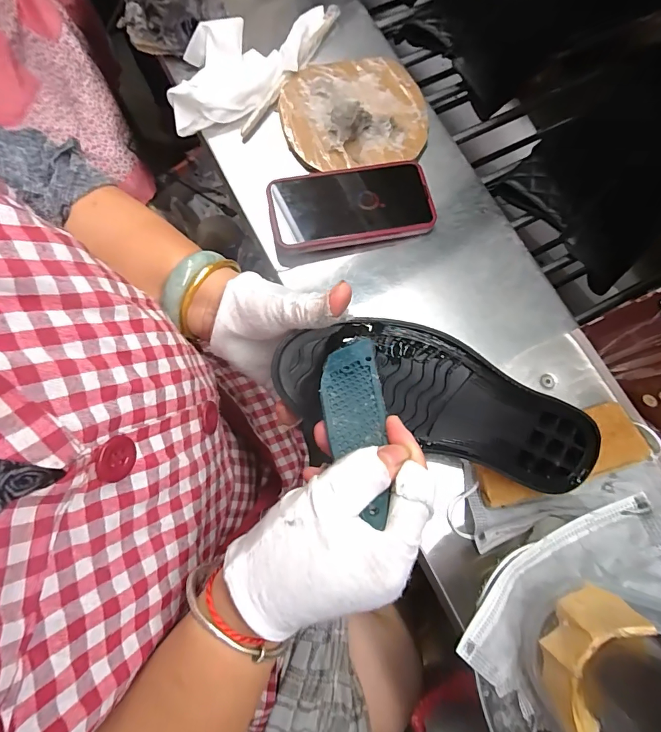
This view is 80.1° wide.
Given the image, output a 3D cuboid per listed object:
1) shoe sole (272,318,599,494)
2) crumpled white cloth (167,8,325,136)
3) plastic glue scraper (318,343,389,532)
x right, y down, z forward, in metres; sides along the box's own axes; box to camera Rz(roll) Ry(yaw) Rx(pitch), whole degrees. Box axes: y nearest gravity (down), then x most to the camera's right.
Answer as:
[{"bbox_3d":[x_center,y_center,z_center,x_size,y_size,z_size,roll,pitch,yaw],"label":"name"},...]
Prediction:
[{"bbox_3d":[0.086,0.028,0.277,0.246,0.030,0.077,21,78,-11],"label":"shoe sole"},{"bbox_3d":[-0.090,-0.336,0.422,0.093,0.029,0.209,44,81,9],"label":"crumpled white cloth"},{"bbox_3d":[0.013,0.029,0.220,0.035,0.007,0.112,-2,52,-1],"label":"plastic glue scraper"}]

